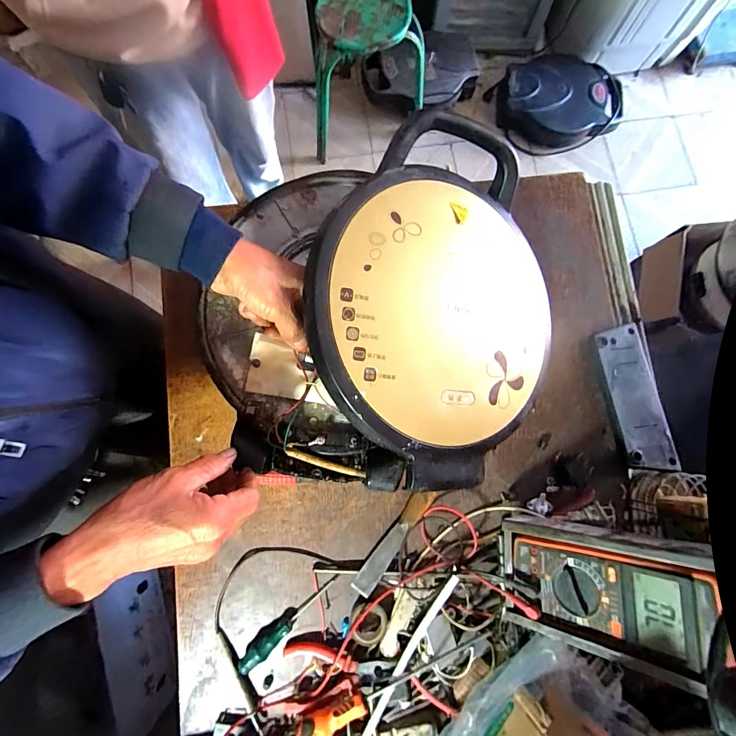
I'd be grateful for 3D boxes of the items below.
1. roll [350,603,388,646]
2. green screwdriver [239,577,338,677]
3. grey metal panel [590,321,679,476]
[{"bbox_3d":[0.002,0.292,0.442,0.040,0.010,0.042,-30,82,-6],"label":"roll"},{"bbox_3d":[-0.095,0.292,0.451,0.026,0.017,0.139,43,82,6],"label":"green screwdriver"},{"bbox_3d":[0.334,0.035,0.489,0.076,0.010,0.180,-1,74,-12],"label":"grey metal panel"}]

